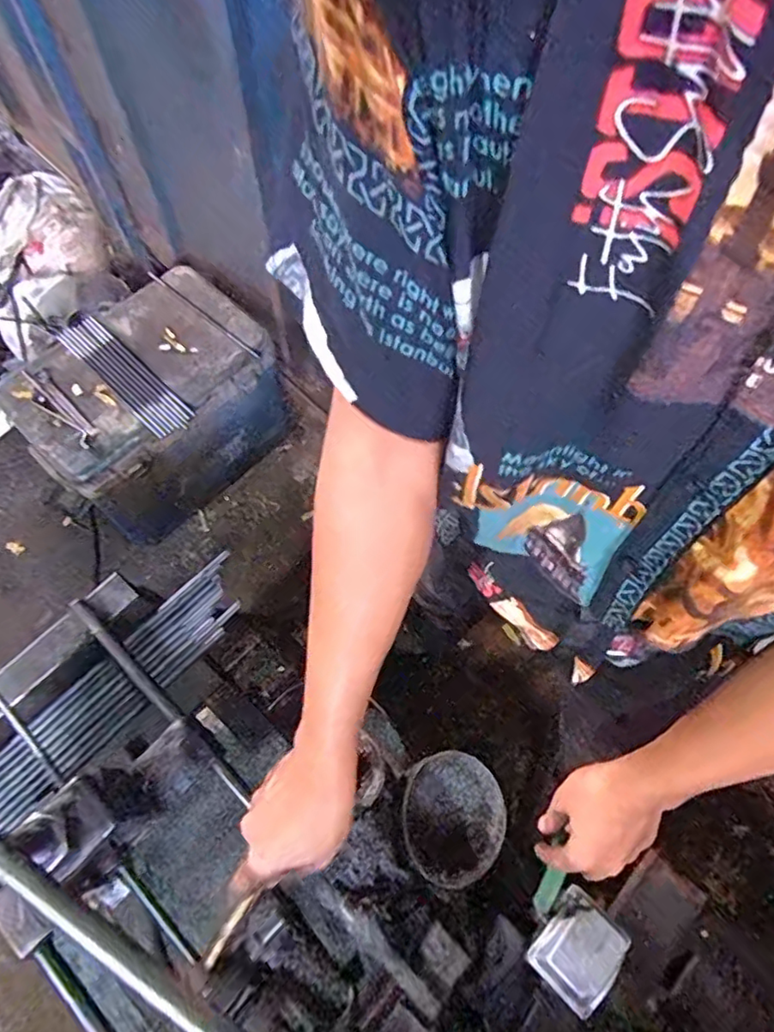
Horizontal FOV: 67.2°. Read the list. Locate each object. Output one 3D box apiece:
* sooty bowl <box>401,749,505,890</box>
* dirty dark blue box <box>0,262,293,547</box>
[{"bbox_3d":[0.073,0.330,0.641,0.112,0.064,0.128,2,64,4],"label":"sooty bowl"},{"bbox_3d":[-0.517,-0.241,1.355,0.498,0.372,0.347,-40,69,-16],"label":"dirty dark blue box"}]

